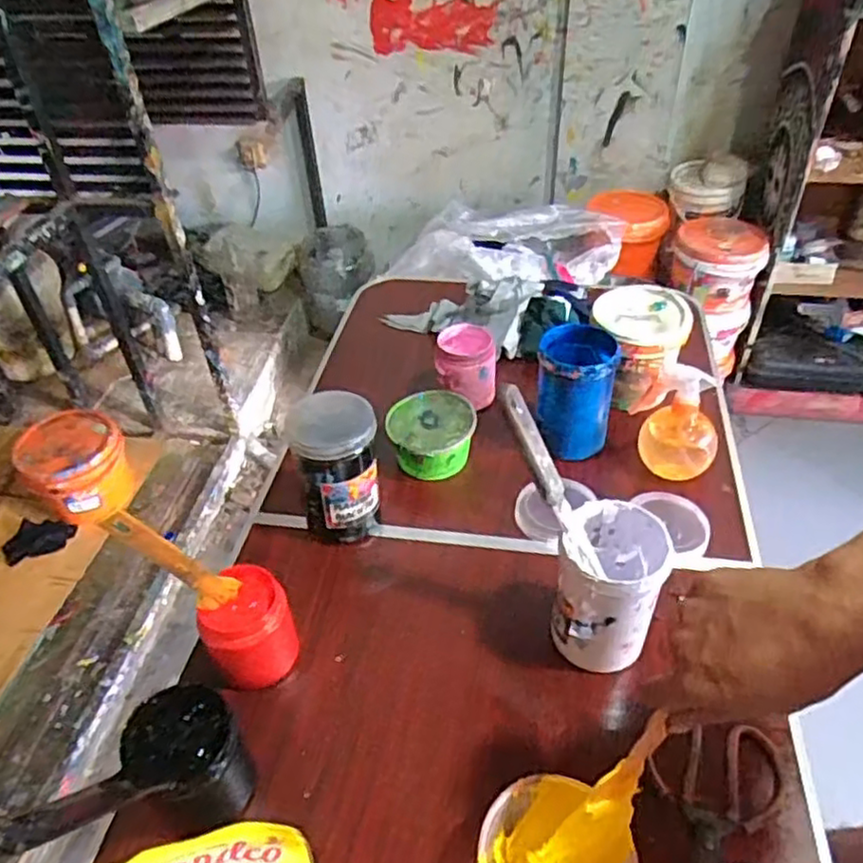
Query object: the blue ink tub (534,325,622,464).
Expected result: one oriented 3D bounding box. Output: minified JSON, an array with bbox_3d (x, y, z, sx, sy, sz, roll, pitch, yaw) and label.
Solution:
[{"bbox_3d":[0.185,-0.050,0.889,0.093,0.157,0.095,-2,42,2],"label":"blue ink tub"}]

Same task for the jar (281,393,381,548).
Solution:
[{"bbox_3d":[-0.105,0.042,0.793,0.098,0.157,0.092,-12,43,-8],"label":"jar"}]

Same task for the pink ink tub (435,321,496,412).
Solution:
[{"bbox_3d":[0.051,-0.094,0.979,0.086,0.082,0.088,0,43,5],"label":"pink ink tub"}]

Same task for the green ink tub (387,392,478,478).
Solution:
[{"bbox_3d":[0.000,0.002,0.895,0.110,0.058,0.111,-2,42,2],"label":"green ink tub"}]

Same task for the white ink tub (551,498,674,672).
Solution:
[{"bbox_3d":[0.166,0.146,0.654,0.088,0.137,0.100,11,44,15],"label":"white ink tub"}]

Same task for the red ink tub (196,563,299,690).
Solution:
[{"bbox_3d":[-0.176,0.192,0.668,0.079,0.093,0.078,-2,42,2],"label":"red ink tub"}]

